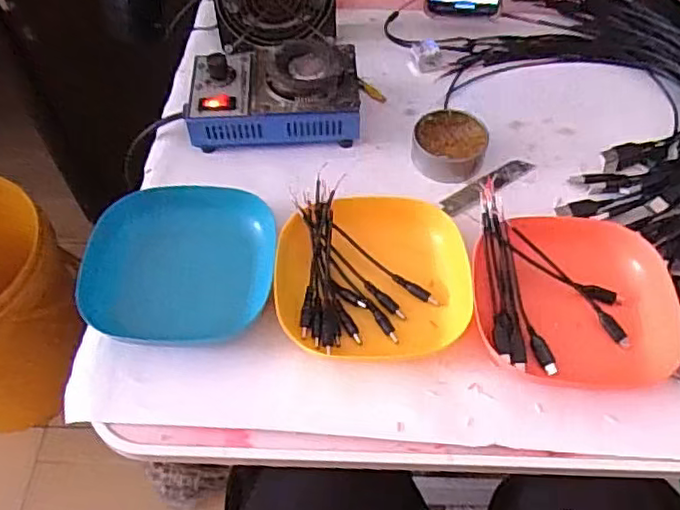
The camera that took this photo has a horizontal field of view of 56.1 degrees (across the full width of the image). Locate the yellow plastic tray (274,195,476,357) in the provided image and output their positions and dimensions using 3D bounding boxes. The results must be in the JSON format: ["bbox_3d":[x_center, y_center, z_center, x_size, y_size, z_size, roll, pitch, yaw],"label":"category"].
[{"bbox_3d":[0.026,0.013,0.477,0.140,0.027,0.128,-2,55,0],"label":"yellow plastic tray"}]

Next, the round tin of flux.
[{"bbox_3d":[0.097,-0.097,0.563,0.063,0.026,0.067,-1,55,1],"label":"round tin of flux"}]

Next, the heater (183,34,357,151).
[{"bbox_3d":[-0.059,-0.148,0.579,0.150,0.059,0.093,-4,55,-1],"label":"heater"}]

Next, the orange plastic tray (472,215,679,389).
[{"bbox_3d":[0.165,0.029,0.462,0.135,0.027,0.127,0,55,1],"label":"orange plastic tray"}]

